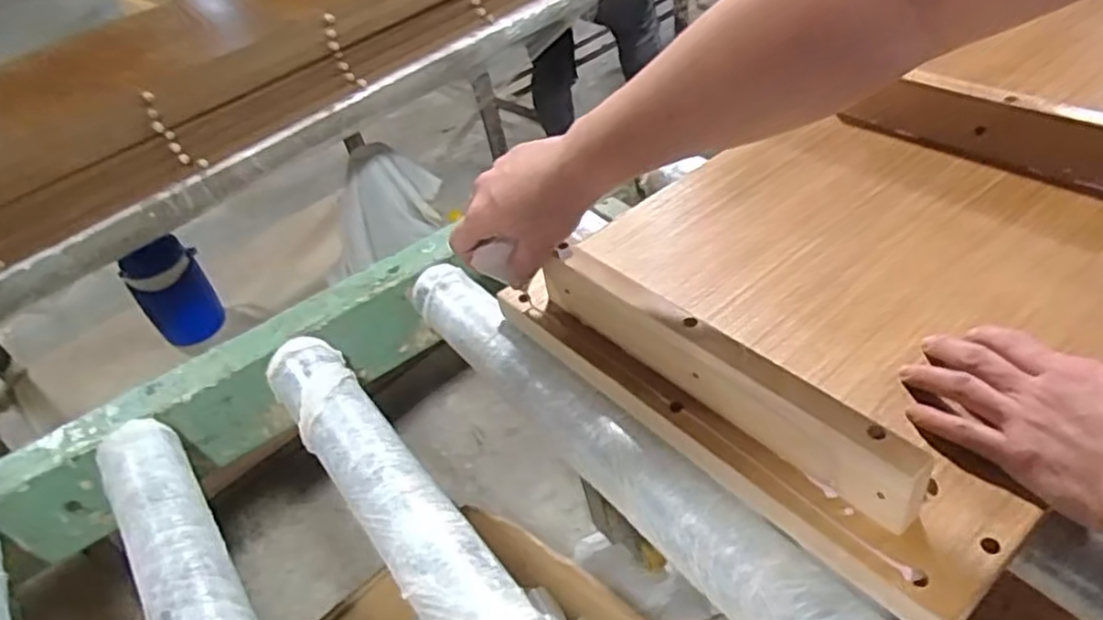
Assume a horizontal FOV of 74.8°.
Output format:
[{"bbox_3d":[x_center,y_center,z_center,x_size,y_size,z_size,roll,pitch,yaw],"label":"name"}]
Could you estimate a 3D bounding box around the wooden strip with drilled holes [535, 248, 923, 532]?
[{"bbox_3d":[0.100,0.033,0.480,0.018,0.061,0.299,-33,46,-25],"label":"wooden strip with drilled holes"}]

